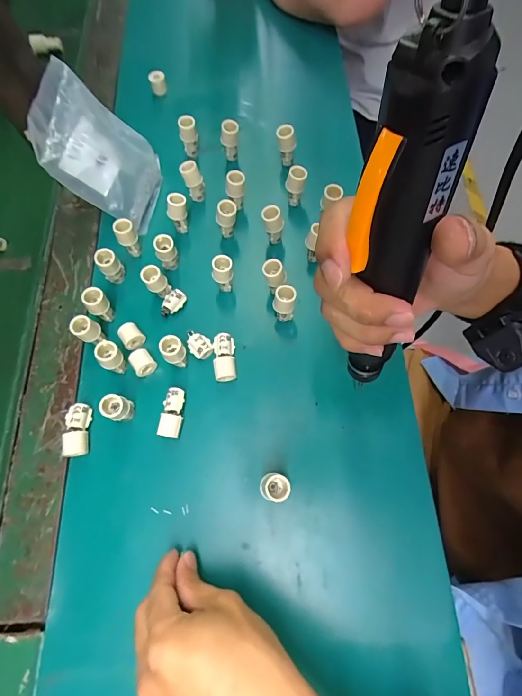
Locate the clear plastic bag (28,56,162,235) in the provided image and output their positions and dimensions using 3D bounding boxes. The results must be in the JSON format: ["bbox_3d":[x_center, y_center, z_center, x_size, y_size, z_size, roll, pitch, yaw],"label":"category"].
[{"bbox_3d":[-0.163,-0.204,0.388,0.018,0.139,0.106,0,69,45],"label":"clear plastic bag"}]

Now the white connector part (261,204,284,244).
[{"bbox_3d":[0.012,-0.123,0.380,0.021,0.048,0.016,1,69,3],"label":"white connector part"}]

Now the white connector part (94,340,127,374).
[{"bbox_3d":[-0.134,0.010,0.336,0.017,0.041,0.019,40,75,16],"label":"white connector part"}]

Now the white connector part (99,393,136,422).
[{"bbox_3d":[-0.121,0.053,0.320,0.021,0.039,0.021,-1,68,2],"label":"white connector part"}]

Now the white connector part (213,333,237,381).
[{"bbox_3d":[-0.034,0.009,0.344,0.019,0.015,0.046,-6,68,0],"label":"white connector part"}]

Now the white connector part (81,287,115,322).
[{"bbox_3d":[-0.154,-0.040,0.355,0.018,0.040,0.017,-1,68,2],"label":"white connector part"}]

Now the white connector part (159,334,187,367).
[{"bbox_3d":[-0.077,0.004,0.334,0.019,0.035,0.019,-1,68,2],"label":"white connector part"}]

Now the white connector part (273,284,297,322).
[{"bbox_3d":[0.022,-0.039,0.348,0.019,0.042,0.022,11,69,7],"label":"white connector part"}]

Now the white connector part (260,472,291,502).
[{"bbox_3d":[0.011,0.110,0.293,0.022,0.044,0.019,15,70,8],"label":"white connector part"}]

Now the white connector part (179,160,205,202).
[{"bbox_3d":[-0.074,-0.180,0.411,0.020,0.050,0.018,-17,69,-4],"label":"white connector part"}]

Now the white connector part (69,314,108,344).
[{"bbox_3d":[-0.159,-0.014,0.345,0.017,0.040,0.021,40,75,16],"label":"white connector part"}]

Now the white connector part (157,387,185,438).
[{"bbox_3d":[-0.078,0.057,0.329,0.018,0.015,0.043,1,68,3],"label":"white connector part"}]

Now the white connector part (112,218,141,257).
[{"bbox_3d":[-0.137,-0.112,0.385,0.020,0.045,0.017,-31,70,-10],"label":"white connector part"}]

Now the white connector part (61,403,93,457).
[{"bbox_3d":[-0.162,0.072,0.326,0.020,0.014,0.044,-8,68,-1],"label":"white connector part"}]

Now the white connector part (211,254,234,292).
[{"bbox_3d":[-0.036,-0.069,0.363,0.020,0.050,0.018,-13,68,-3],"label":"white connector part"}]

